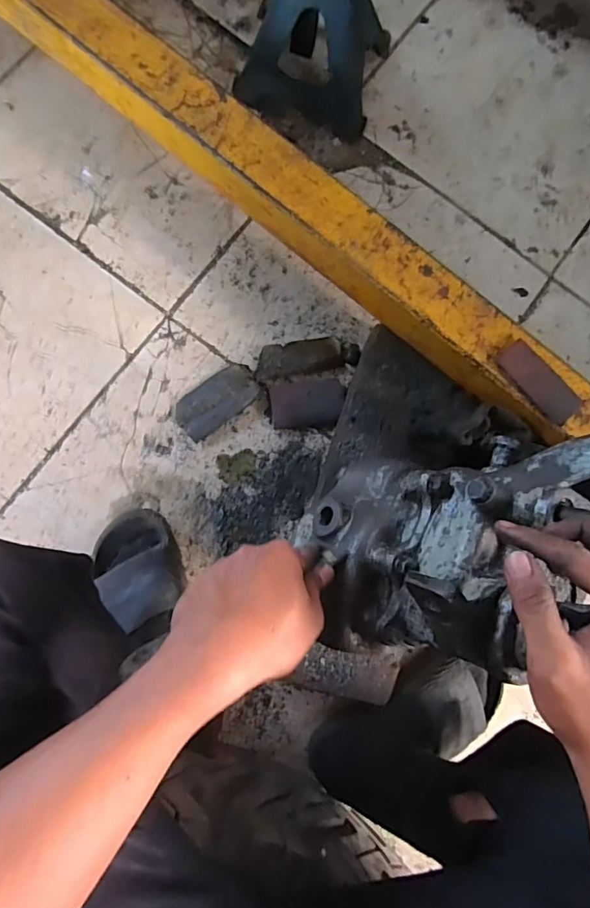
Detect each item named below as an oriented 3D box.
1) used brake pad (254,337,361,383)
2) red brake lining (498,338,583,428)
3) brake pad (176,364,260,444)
[{"bbox_3d":[0.017,-0.137,0.727,0.147,0.007,0.050,-10,84,-6],"label":"used brake pad"},{"bbox_3d":[0.274,-0.080,0.575,0.042,0.006,0.102,-42,89,-7],"label":"red brake lining"},{"bbox_3d":[-0.108,-0.075,0.710,0.119,0.019,0.062,-39,88,-7],"label":"brake pad"}]

